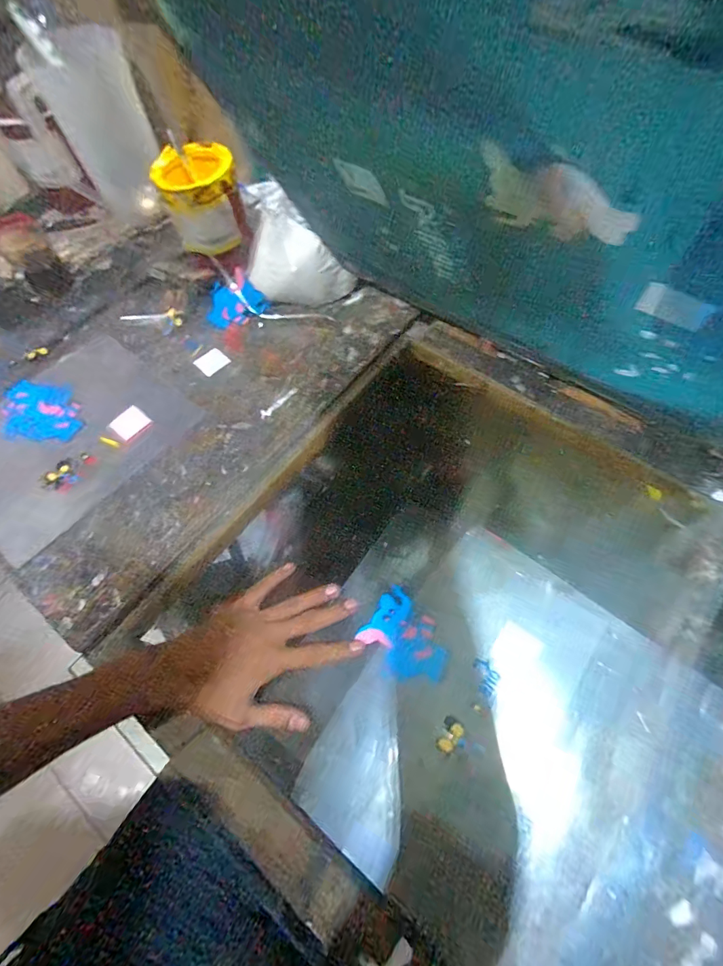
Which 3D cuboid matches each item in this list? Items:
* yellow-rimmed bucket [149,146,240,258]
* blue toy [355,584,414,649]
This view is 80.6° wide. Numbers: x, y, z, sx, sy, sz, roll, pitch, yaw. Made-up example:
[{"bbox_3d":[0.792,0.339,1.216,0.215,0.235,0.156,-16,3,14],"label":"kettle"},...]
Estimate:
[{"bbox_3d":[-0.232,-0.412,0.634,0.108,0.112,0.114,-14,62,-4],"label":"yellow-rimmed bucket"},{"bbox_3d":[0.027,0.138,0.434,0.034,0.004,0.064,31,69,16],"label":"blue toy"}]

